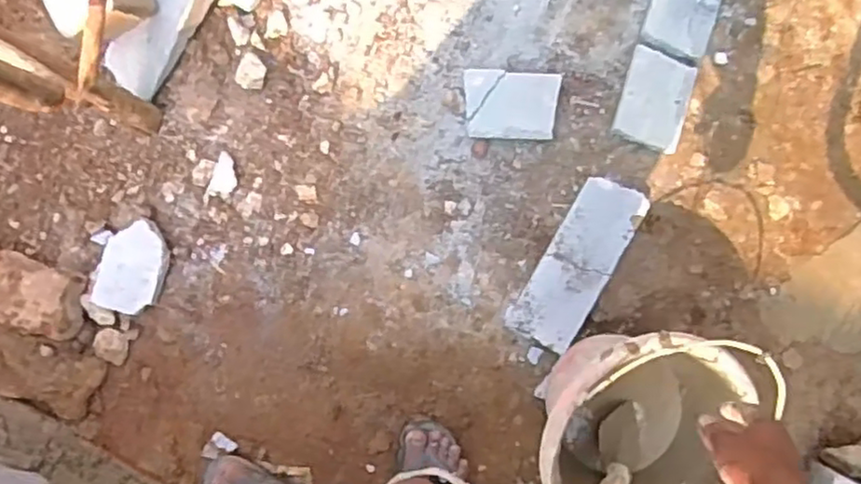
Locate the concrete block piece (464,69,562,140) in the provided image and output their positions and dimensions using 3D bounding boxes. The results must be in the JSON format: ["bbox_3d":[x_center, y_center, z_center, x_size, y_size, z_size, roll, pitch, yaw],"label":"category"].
[{"bbox_3d":[0.126,-0.214,1.068,0.142,0.033,0.104,4,87,3],"label":"concrete block piece"}]

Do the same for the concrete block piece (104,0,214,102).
[{"bbox_3d":[-0.424,-0.329,1.054,0.104,0.060,0.211,38,106,4],"label":"concrete block piece"}]

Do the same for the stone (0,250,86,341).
[{"bbox_3d":[-0.681,0.078,1.111,0.240,0.054,0.119,14,87,4],"label":"stone"}]

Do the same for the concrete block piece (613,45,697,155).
[{"bbox_3d":[0.350,-0.221,1.064,0.097,0.030,0.145,15,87,4],"label":"concrete block piece"}]

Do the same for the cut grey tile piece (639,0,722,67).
[{"bbox_3d":[0.399,-0.374,1.075,0.098,0.032,0.172,19,88,4],"label":"cut grey tile piece"}]

